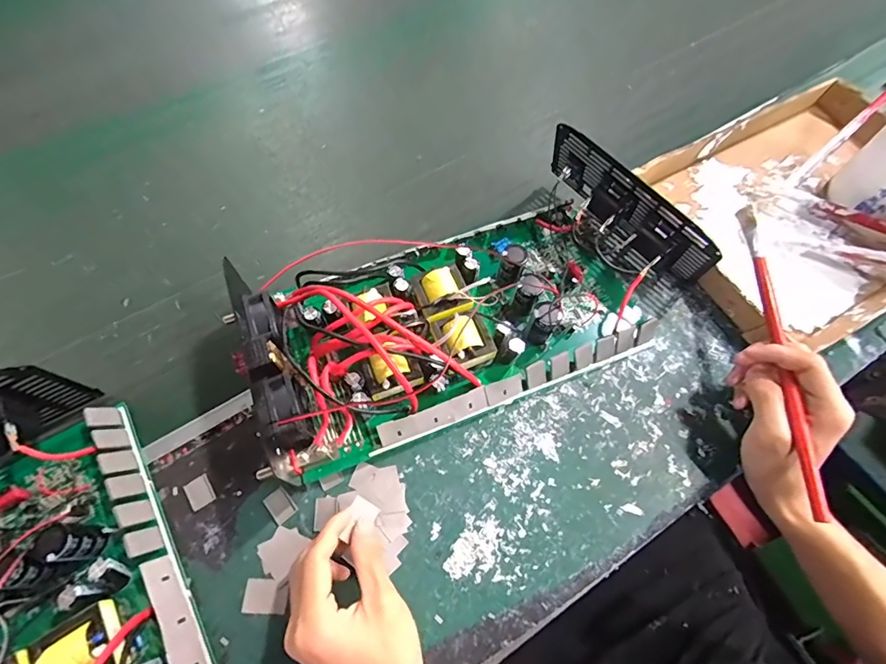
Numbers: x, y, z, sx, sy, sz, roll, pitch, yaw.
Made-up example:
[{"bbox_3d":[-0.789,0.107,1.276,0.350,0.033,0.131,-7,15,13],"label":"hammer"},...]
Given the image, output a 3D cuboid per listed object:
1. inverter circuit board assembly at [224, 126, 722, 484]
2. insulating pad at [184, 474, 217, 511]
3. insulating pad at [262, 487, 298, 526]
[{"bbox_3d":[0.034,-0.039,0.393,0.409,0.077,0.195,-21,68,-10],"label":"inverter circuit board assembly"},{"bbox_3d":[-0.198,0.131,0.358,0.020,0.004,0.024,-33,71,-15],"label":"insulating pad"},{"bbox_3d":[-0.131,0.139,0.353,0.018,0.004,0.024,-38,72,-16],"label":"insulating pad"}]

